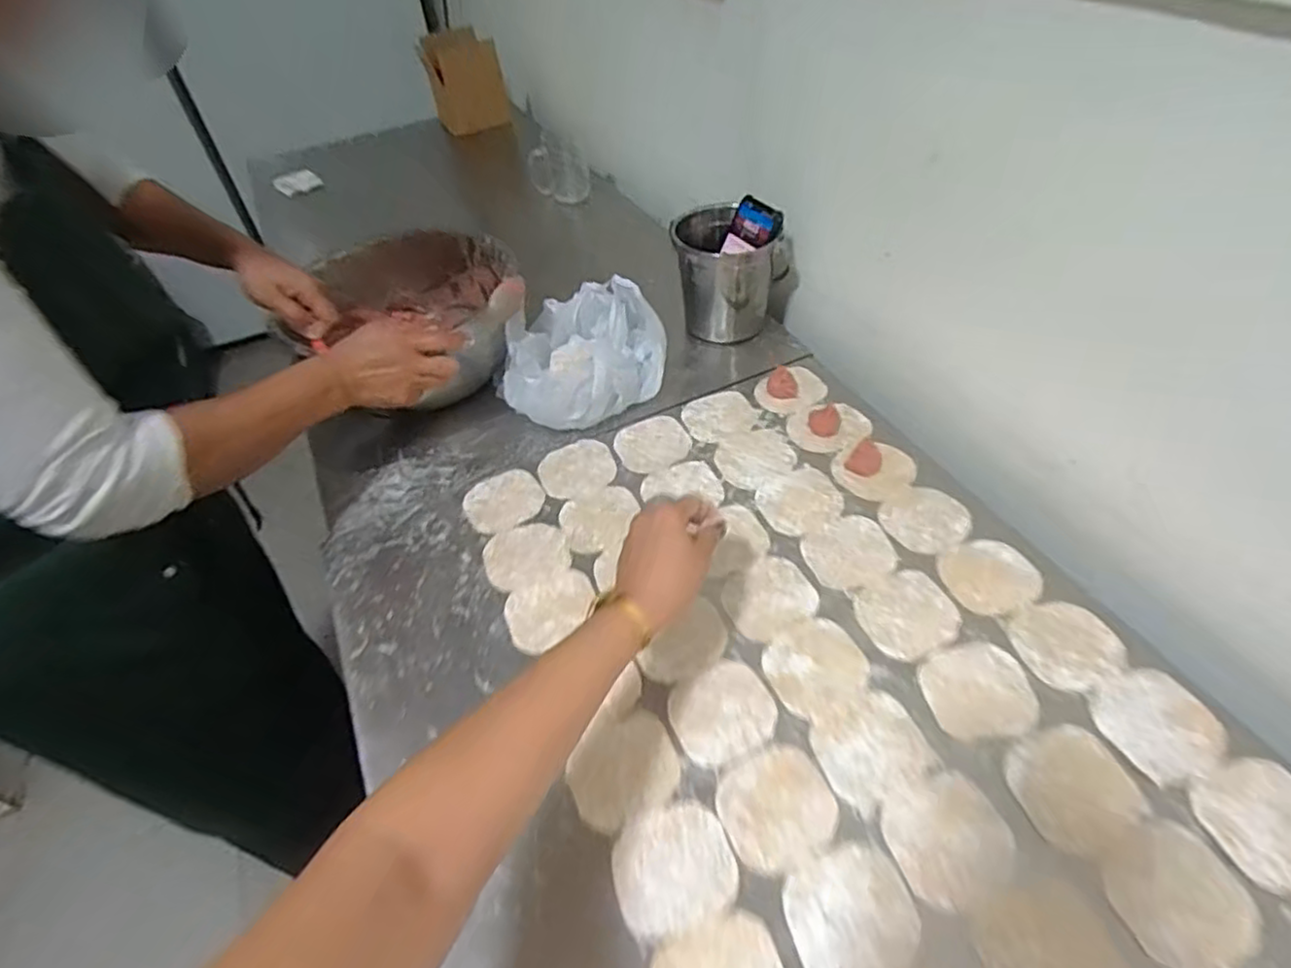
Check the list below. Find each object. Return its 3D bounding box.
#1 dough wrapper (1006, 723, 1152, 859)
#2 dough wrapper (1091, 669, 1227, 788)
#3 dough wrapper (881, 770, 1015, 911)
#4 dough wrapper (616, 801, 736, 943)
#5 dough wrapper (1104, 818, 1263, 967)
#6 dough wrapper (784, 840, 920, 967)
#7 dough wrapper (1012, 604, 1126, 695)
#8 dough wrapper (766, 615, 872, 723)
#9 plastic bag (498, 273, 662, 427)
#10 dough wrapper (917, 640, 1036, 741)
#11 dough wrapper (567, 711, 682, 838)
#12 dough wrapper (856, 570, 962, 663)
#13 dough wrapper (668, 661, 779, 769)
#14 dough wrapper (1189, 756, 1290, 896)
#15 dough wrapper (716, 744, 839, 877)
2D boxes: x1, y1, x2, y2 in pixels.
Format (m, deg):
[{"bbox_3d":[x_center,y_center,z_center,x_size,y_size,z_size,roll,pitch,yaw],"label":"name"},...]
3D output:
[{"bbox_3d":[0.305,0.215,0.493,0.081,0.004,0.079,-3,47,3],"label":"dough wrapper"},{"bbox_3d":[0.390,0.182,0.523,0.084,0.005,0.077,-3,47,3],"label":"dough wrapper"},{"bbox_3d":[0.211,0.244,0.478,0.081,0.004,0.077,-3,47,3],"label":"dough wrapper"},{"bbox_3d":[0.020,0.264,0.480,0.081,0.004,0.075,-3,47,3],"label":"dough wrapper"},{"bbox_3d":[0.343,0.265,0.442,0.084,0.004,0.077,-3,47,3],"label":"dough wrapper"},{"bbox_3d":[0.134,0.281,0.450,0.081,0.004,0.077,-21,48,-13],"label":"dough wrapper"},{"bbox_3d":[0.350,0.132,0.572,0.078,0.006,0.074,-3,47,3],"label":"dough wrapper"},{"bbox_3d":[0.146,0.153,0.579,0.080,0.004,0.085,-3,47,3],"label":"dough wrapper"},{"bbox_3d":[-0.072,-0.151,0.822,0.180,0.096,0.198,-3,47,4],"label":"plastic bag"},{"bbox_3d":[0.268,0.167,0.556,0.083,0.004,0.077,-3,47,3],"label":"dough wrapper"},{"bbox_3d":[-0.018,0.215,0.529,0.085,0.006,0.075,-29,51,-19],"label":"dough wrapper"},{"bbox_3d":[0.230,0.115,0.606,0.082,0.004,0.076,-3,47,3],"label":"dough wrapper"},{"bbox_3d":[0.061,0.182,0.558,0.082,0.005,0.077,-3,47,3],"label":"dough wrapper"},{"bbox_3d":[0.423,0.230,0.468,0.079,0.007,0.080,-3,47,3],"label":"dough wrapper"},{"bbox_3d":[0.095,0.233,0.504,0.080,0.004,0.078,-3,47,3],"label":"dough wrapper"}]

